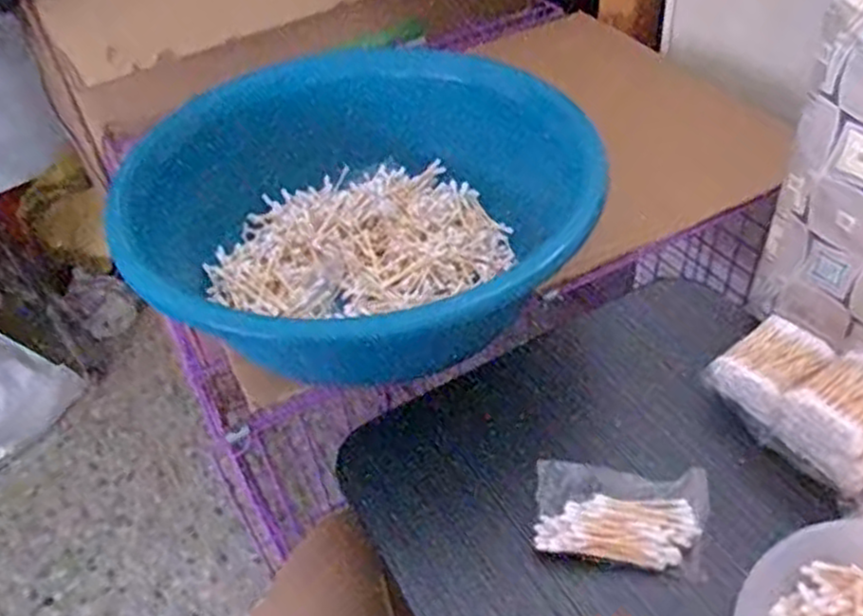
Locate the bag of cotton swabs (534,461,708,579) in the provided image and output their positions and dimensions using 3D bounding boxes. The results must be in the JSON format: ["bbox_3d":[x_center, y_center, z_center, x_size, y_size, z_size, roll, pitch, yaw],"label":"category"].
[{"bbox_3d":[0.132,0.147,0.533,0.115,0.024,0.066,2,62,11],"label":"bag of cotton swabs"}]

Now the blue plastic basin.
[{"bbox_3d":[-0.063,-0.072,0.663,0.332,0.145,0.332,-4,44,4],"label":"blue plastic basin"}]

